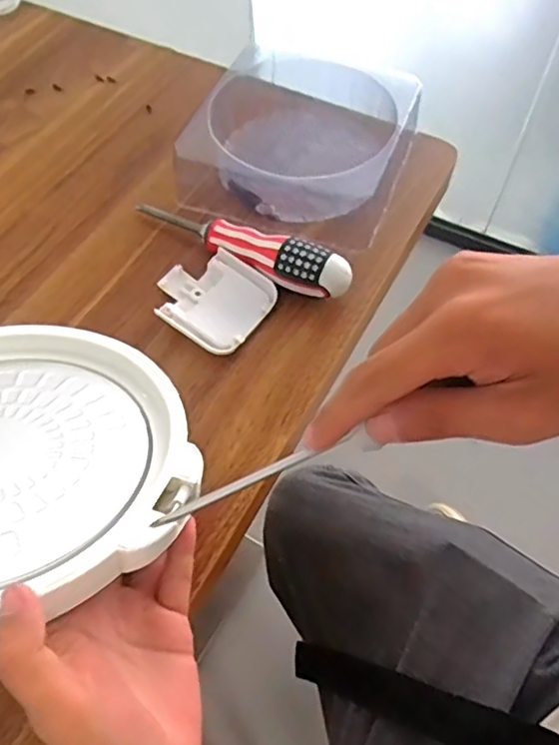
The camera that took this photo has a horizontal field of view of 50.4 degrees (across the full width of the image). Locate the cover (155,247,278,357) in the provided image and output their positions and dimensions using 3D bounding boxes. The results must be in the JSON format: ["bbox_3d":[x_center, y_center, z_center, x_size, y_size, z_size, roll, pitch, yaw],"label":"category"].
[{"bbox_3d":[-0.048,-0.053,0.423,0.078,0.017,0.071,31,64,18],"label":"cover"}]

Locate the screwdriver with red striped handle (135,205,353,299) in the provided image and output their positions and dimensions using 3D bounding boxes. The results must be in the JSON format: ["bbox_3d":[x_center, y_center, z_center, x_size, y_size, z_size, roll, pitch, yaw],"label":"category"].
[{"bbox_3d":[-0.032,-0.094,0.438,0.178,0.037,0.027,26,62,16],"label":"screwdriver with red striped handle"}]

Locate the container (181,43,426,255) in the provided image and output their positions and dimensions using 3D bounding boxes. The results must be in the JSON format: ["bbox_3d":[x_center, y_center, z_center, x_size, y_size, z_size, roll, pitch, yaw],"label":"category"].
[{"bbox_3d":[0.018,-0.200,0.491,0.175,0.052,0.184,19,61,12],"label":"container"}]

